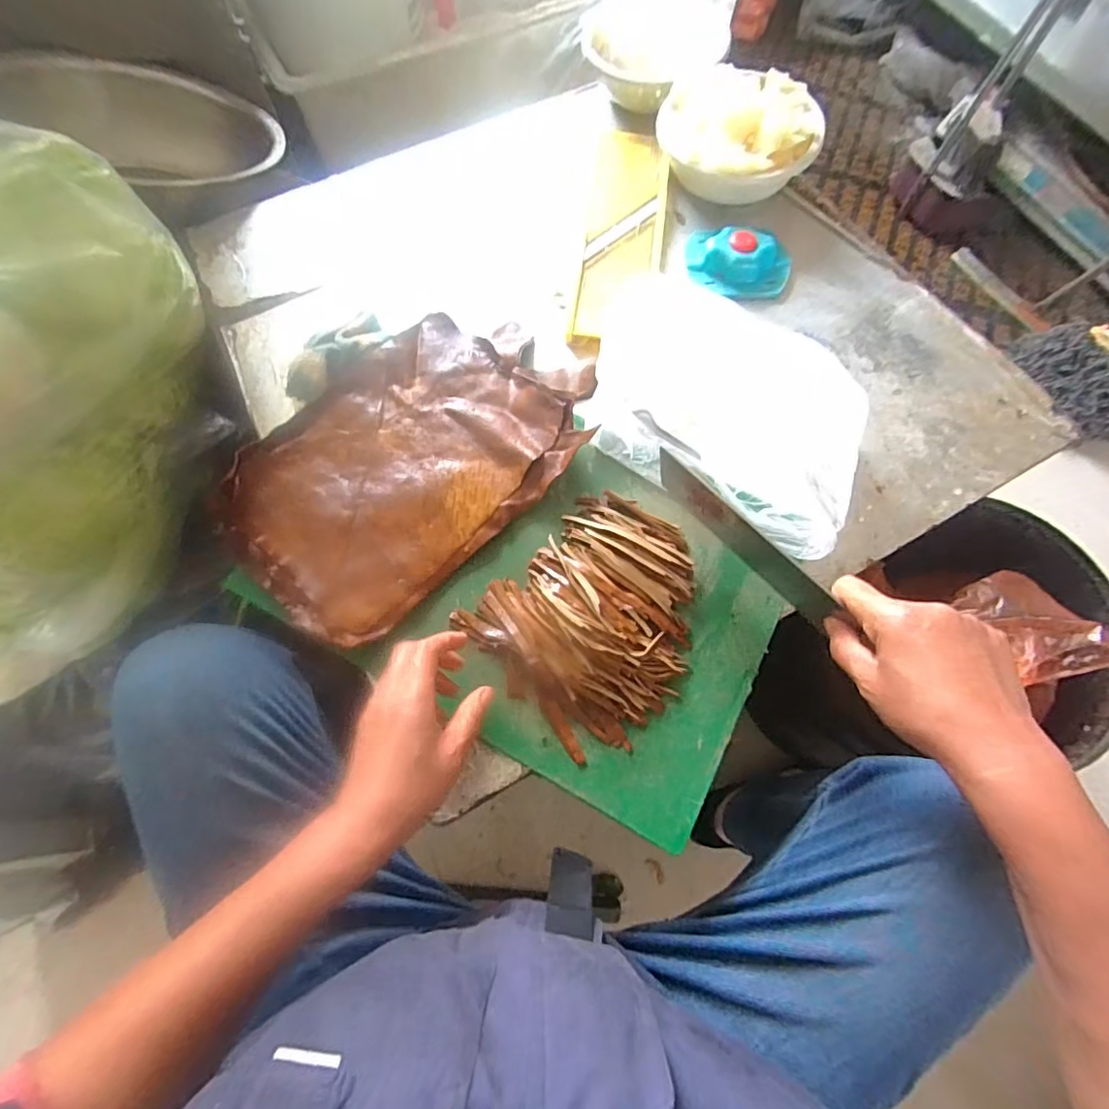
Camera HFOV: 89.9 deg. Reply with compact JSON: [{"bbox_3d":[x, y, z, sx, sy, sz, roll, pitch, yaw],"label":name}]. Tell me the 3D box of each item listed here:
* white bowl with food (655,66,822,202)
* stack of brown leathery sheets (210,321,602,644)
[{"bbox_3d":[0.223,-0.524,0.692,0.164,0.080,0.173,0,68,-1],"label":"white bowl with food"},{"bbox_3d":[-0.133,-0.108,0.552,0.248,0.034,0.388,39,73,13],"label":"stack of brown leathery sheets"}]

